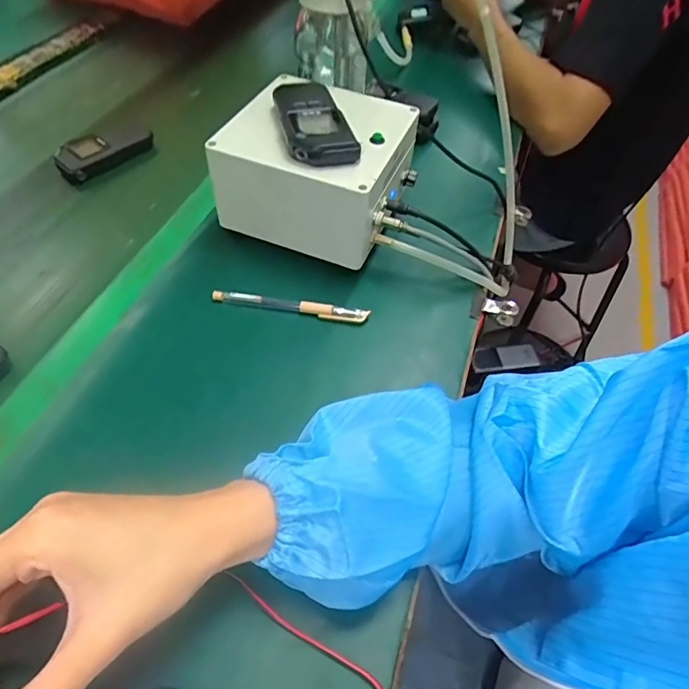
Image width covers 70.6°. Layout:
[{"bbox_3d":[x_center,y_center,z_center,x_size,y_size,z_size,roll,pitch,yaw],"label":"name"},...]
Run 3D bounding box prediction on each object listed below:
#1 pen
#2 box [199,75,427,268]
[{"bbox_3d":[-0.051,-0.038,0.459,0.147,0.010,0.012,10,53,3],"label":"pen"},{"bbox_3d":[-0.025,-0.175,0.505,0.160,0.111,0.152,19,54,9],"label":"box"}]

